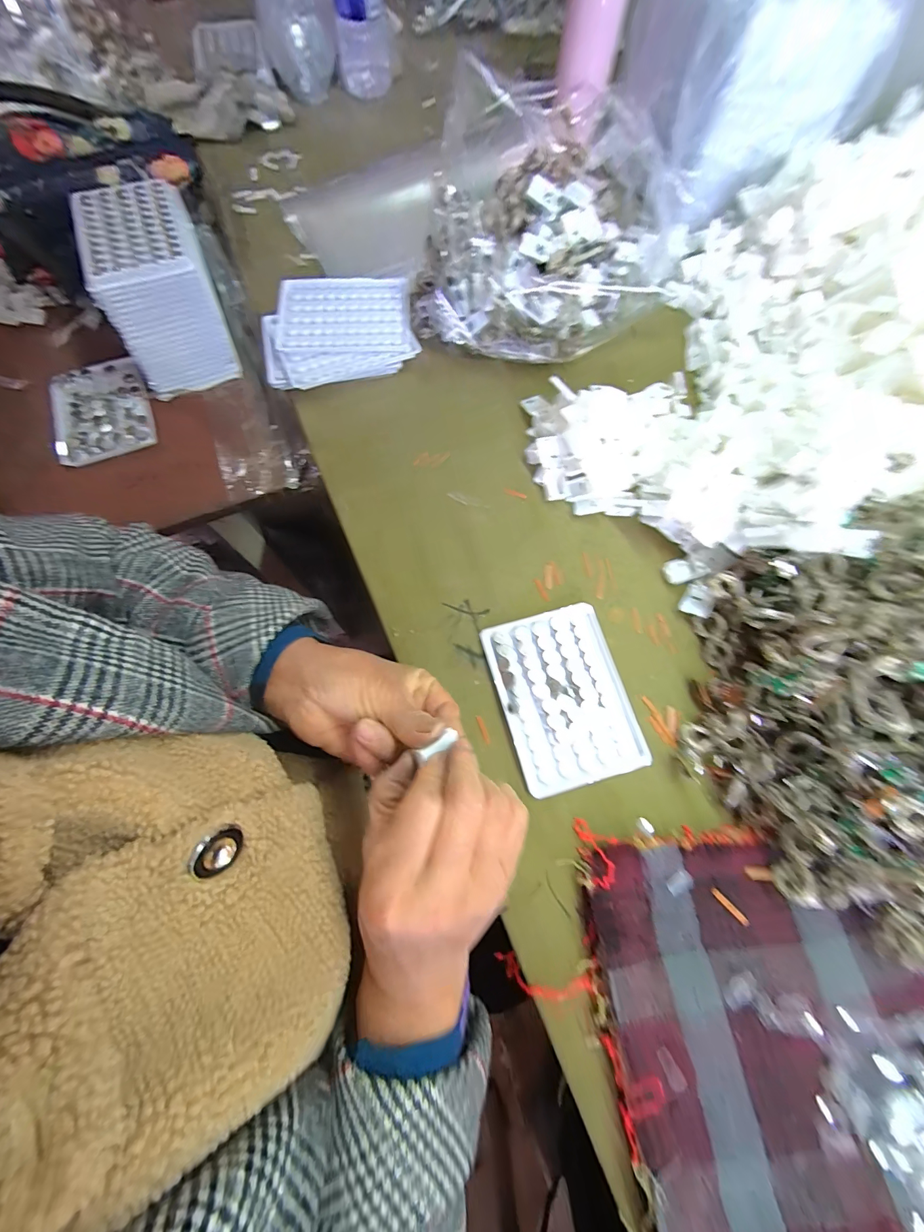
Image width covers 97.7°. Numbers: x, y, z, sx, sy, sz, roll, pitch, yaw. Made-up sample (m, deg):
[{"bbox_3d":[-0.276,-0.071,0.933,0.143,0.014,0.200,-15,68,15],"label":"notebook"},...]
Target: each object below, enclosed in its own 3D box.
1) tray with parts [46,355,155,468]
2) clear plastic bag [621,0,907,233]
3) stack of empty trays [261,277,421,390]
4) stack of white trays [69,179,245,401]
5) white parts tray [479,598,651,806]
[{"bbox_3d":[-0.392,-0.220,0.440,0.100,0.018,0.120,-23,73,-7],"label":"tray with parts"},{"bbox_3d":[0.285,-0.572,0.403,0.166,0.168,0.238,-8,72,-2],"label":"clear plastic bag"},{"bbox_3d":[-0.127,-0.290,0.410,0.148,0.027,0.115,-15,72,-5],"label":"stack of empty trays"},{"bbox_3d":[-0.301,-0.325,0.410,0.103,0.113,0.122,-23,73,-7],"label":"stack of white trays"},{"bbox_3d":[0.079,0.060,0.312,0.096,0.007,0.130,-16,72,-5],"label":"white parts tray"}]

